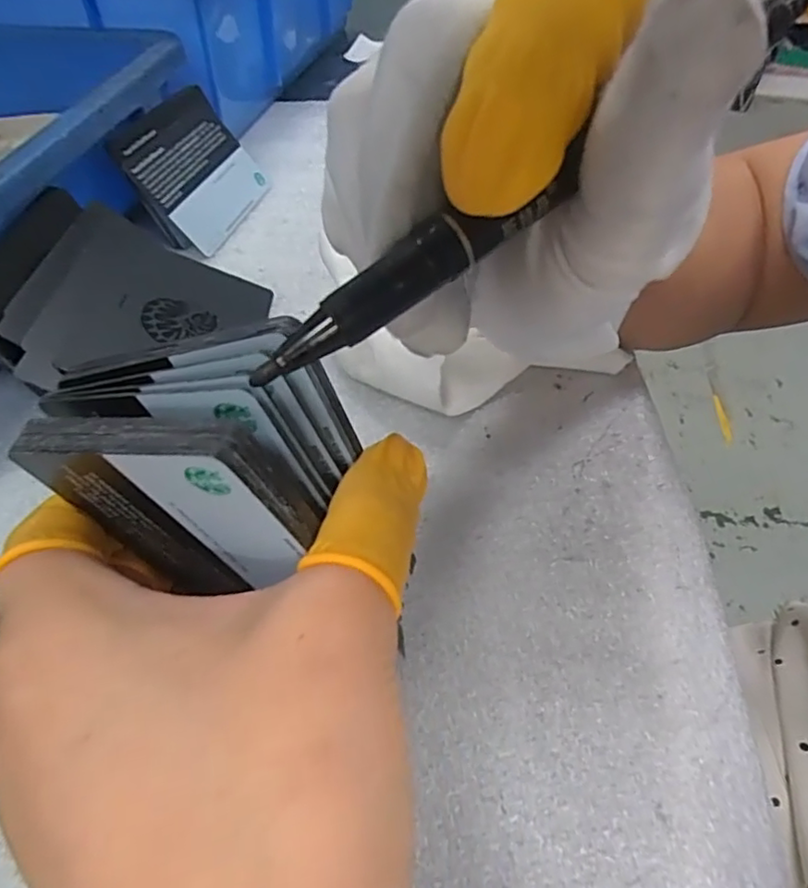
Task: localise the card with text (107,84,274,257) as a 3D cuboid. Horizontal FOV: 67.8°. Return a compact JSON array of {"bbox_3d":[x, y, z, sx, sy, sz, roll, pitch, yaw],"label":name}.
[{"bbox_3d":[-0.107,-0.141,0.309,0.008,0.063,0.085,-19,37,35],"label":"card with text"}]

